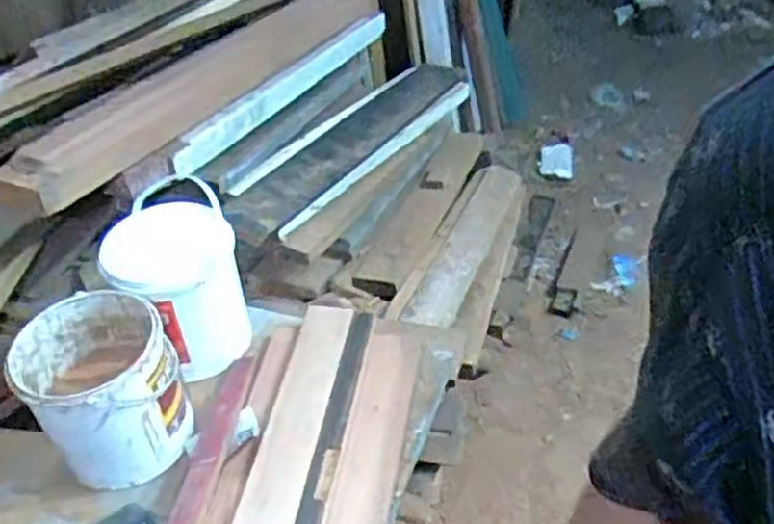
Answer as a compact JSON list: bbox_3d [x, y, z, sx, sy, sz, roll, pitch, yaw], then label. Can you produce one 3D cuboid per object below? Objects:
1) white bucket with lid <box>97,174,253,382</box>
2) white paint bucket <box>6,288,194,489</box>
[{"bbox_3d":[-0.310,0.036,1.126,0.191,0.196,0.227,-11,42,-17],"label":"white bucket with lid"},{"bbox_3d":[-0.362,0.163,0.973,0.173,0.194,0.177,2,40,-2],"label":"white paint bucket"}]

